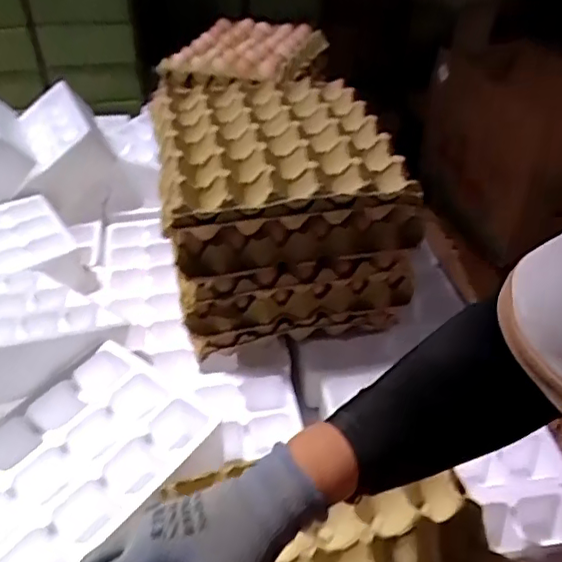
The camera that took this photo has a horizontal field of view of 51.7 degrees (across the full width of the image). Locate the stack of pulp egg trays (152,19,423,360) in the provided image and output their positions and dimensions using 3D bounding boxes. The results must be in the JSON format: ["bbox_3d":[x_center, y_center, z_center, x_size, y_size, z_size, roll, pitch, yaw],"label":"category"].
[{"bbox_3d":[-0.008,-0.095,0.797,0.291,0.245,0.312,-11,42,-11],"label":"stack of pulp egg trays"}]

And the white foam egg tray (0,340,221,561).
[{"bbox_3d":[-0.203,0.177,0.574,0.177,0.038,0.246,23,46,26],"label":"white foam egg tray"}]

